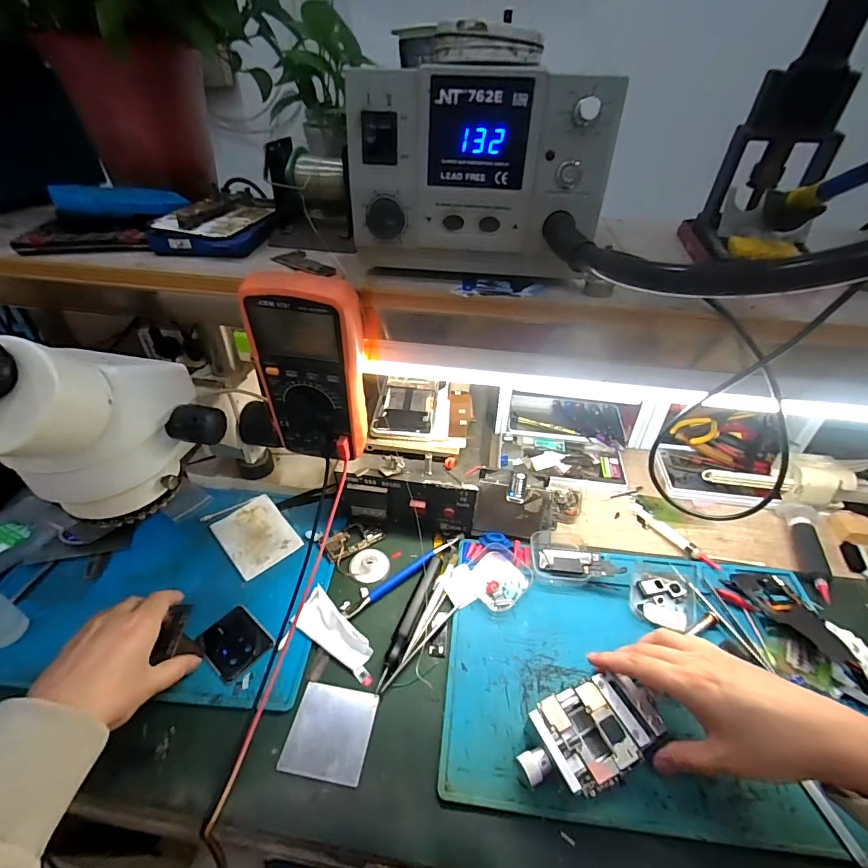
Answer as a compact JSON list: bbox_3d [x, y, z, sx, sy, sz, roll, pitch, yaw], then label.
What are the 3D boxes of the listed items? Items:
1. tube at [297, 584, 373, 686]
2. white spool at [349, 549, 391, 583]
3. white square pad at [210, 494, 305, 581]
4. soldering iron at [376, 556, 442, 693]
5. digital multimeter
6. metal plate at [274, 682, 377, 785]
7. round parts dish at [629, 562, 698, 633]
[{"bbox_3d":[-0.098,0.199,0.431,0.107,0.012,0.039,32,48,31],"label":"tube"},{"bbox_3d":[-0.074,0.149,0.499,0.045,0.005,0.040,2,39,0],"label":"white spool"},{"bbox_3d":[-0.214,0.120,0.525,0.074,0.007,0.101,-30,49,-33],"label":"white square pad"},{"bbox_3d":[-0.022,0.184,0.444,0.018,0.017,0.140,16,41,16],"label":"soldering iron"},{"bbox_3d":[-0.107,-0.053,0.383,0.087,0.169,0.037,8,40,8],"label":"digital multimeter"},{"bbox_3d":[-0.088,0.253,0.372,0.067,0.004,0.067,7,40,6],"label":"metal plate"},{"bbox_3d":[0.245,0.173,0.469,0.065,0.013,0.079,13,41,13],"label":"round parts dish"}]

